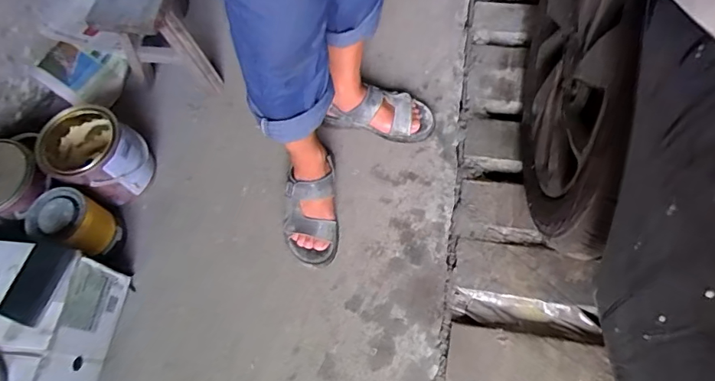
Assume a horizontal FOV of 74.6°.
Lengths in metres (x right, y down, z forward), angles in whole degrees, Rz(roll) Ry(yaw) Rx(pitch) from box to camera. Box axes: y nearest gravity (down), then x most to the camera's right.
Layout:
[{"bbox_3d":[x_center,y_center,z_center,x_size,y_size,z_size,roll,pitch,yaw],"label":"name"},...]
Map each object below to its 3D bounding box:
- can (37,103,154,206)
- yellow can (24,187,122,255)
[{"bbox_3d":[-0.515,-0.062,0.937,0.160,0.167,0.149,-2,66,5],"label":"can"},{"bbox_3d":[-0.516,0.066,0.872,0.128,0.149,0.101,22,70,15],"label":"yellow can"}]

